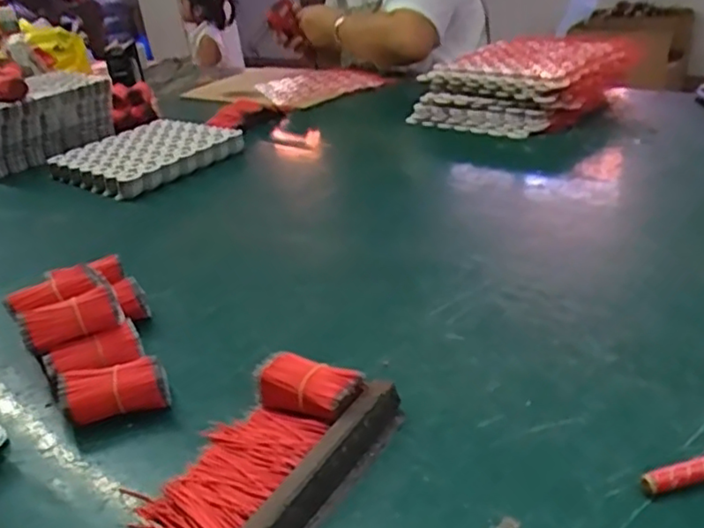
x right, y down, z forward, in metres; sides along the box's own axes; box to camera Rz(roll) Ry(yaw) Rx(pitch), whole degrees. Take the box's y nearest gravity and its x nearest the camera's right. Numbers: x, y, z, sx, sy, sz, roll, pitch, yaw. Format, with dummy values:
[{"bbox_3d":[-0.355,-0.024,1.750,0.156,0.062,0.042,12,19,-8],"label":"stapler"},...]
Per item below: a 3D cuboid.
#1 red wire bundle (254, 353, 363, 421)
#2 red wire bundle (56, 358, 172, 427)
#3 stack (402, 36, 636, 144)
[{"bbox_3d":[-0.028,0.085,0.424,0.067,0.037,0.031,11,32,32],"label":"red wire bundle"},{"bbox_3d":[-0.166,0.091,0.450,0.071,0.033,0.027,-11,27,-7],"label":"red wire bundle"},{"bbox_3d":[0.260,-0.278,0.985,0.249,0.085,0.242,-29,35,-35],"label":"stack"}]

